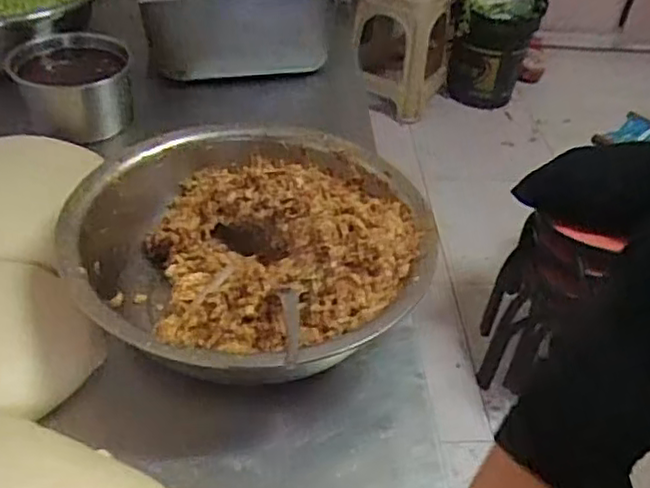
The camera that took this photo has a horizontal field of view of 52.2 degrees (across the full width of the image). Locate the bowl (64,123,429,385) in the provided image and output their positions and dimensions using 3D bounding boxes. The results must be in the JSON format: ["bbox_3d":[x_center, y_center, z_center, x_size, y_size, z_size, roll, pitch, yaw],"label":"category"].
[{"bbox_3d":[-0.077,0.008,0.667,0.341,0.103,0.354,3,42,-2],"label":"bowl"}]

